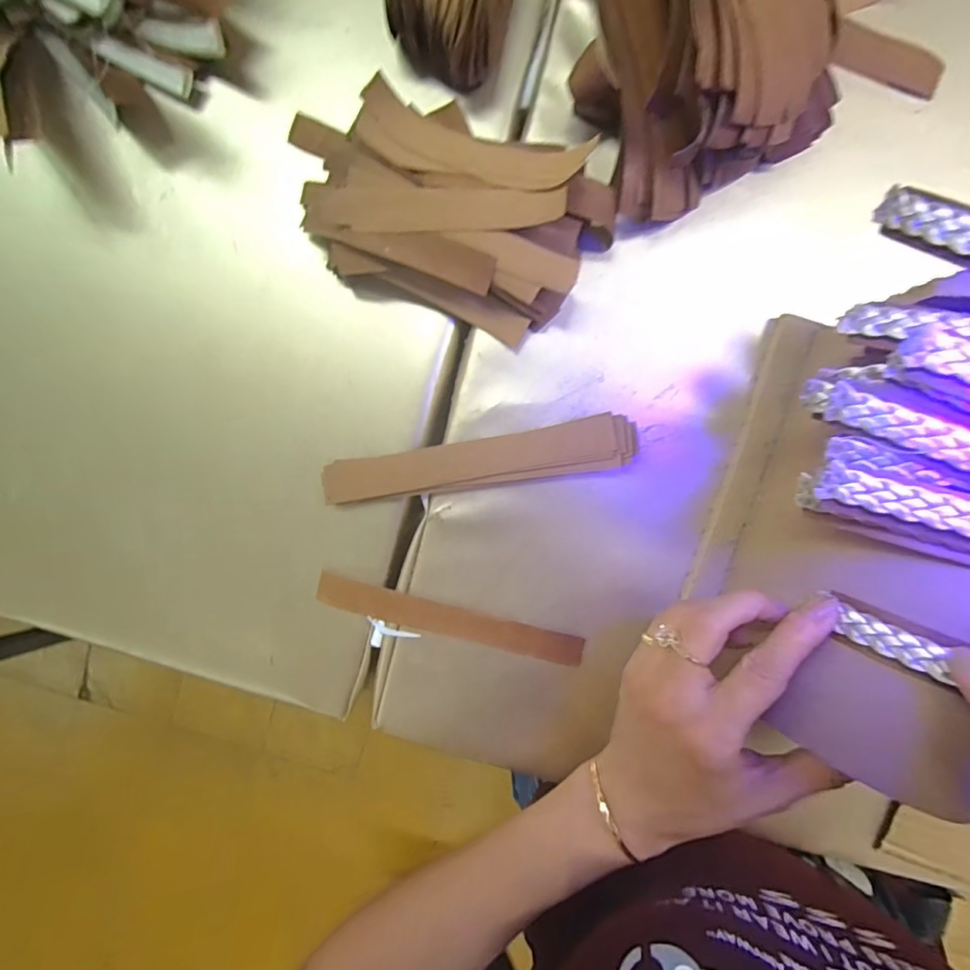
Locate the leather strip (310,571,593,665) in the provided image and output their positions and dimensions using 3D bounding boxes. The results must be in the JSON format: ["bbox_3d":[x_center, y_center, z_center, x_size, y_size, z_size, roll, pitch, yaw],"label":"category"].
[{"bbox_3d":[-0.022,0.081,0.321,0.161,0.004,0.019,14,96,0],"label":"leather strip"}]

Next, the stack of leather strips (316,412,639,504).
[{"bbox_3d":[-0.005,-0.013,0.306,0.174,0.013,0.029,-8,95,2],"label":"stack of leather strips"}]

